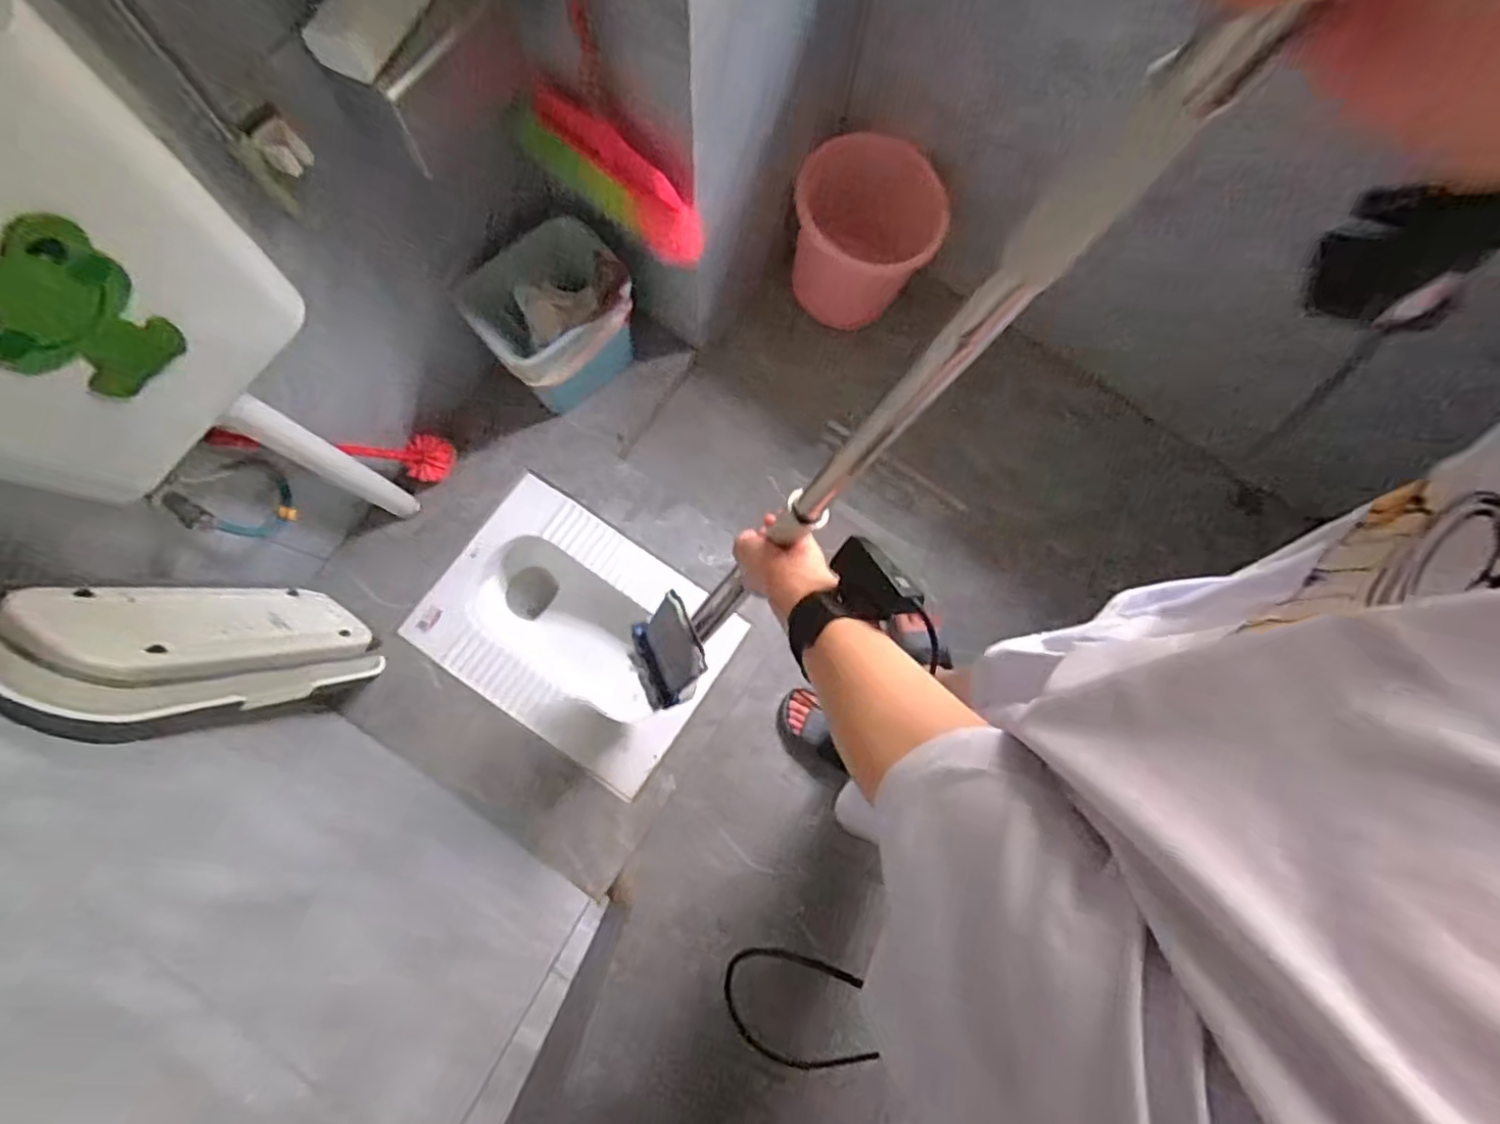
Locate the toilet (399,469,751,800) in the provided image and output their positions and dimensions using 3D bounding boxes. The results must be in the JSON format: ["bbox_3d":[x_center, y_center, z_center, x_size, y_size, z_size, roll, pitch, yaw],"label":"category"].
[{"bbox_3d":[-0.348,0.141,1.361,0.566,0.146,0.413,33,80,5],"label":"toilet"}]

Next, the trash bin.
[{"bbox_3d":[-0.363,-0.452,1.267,0.283,0.240,0.233,-26,81,-6],"label":"trash bin"}]

